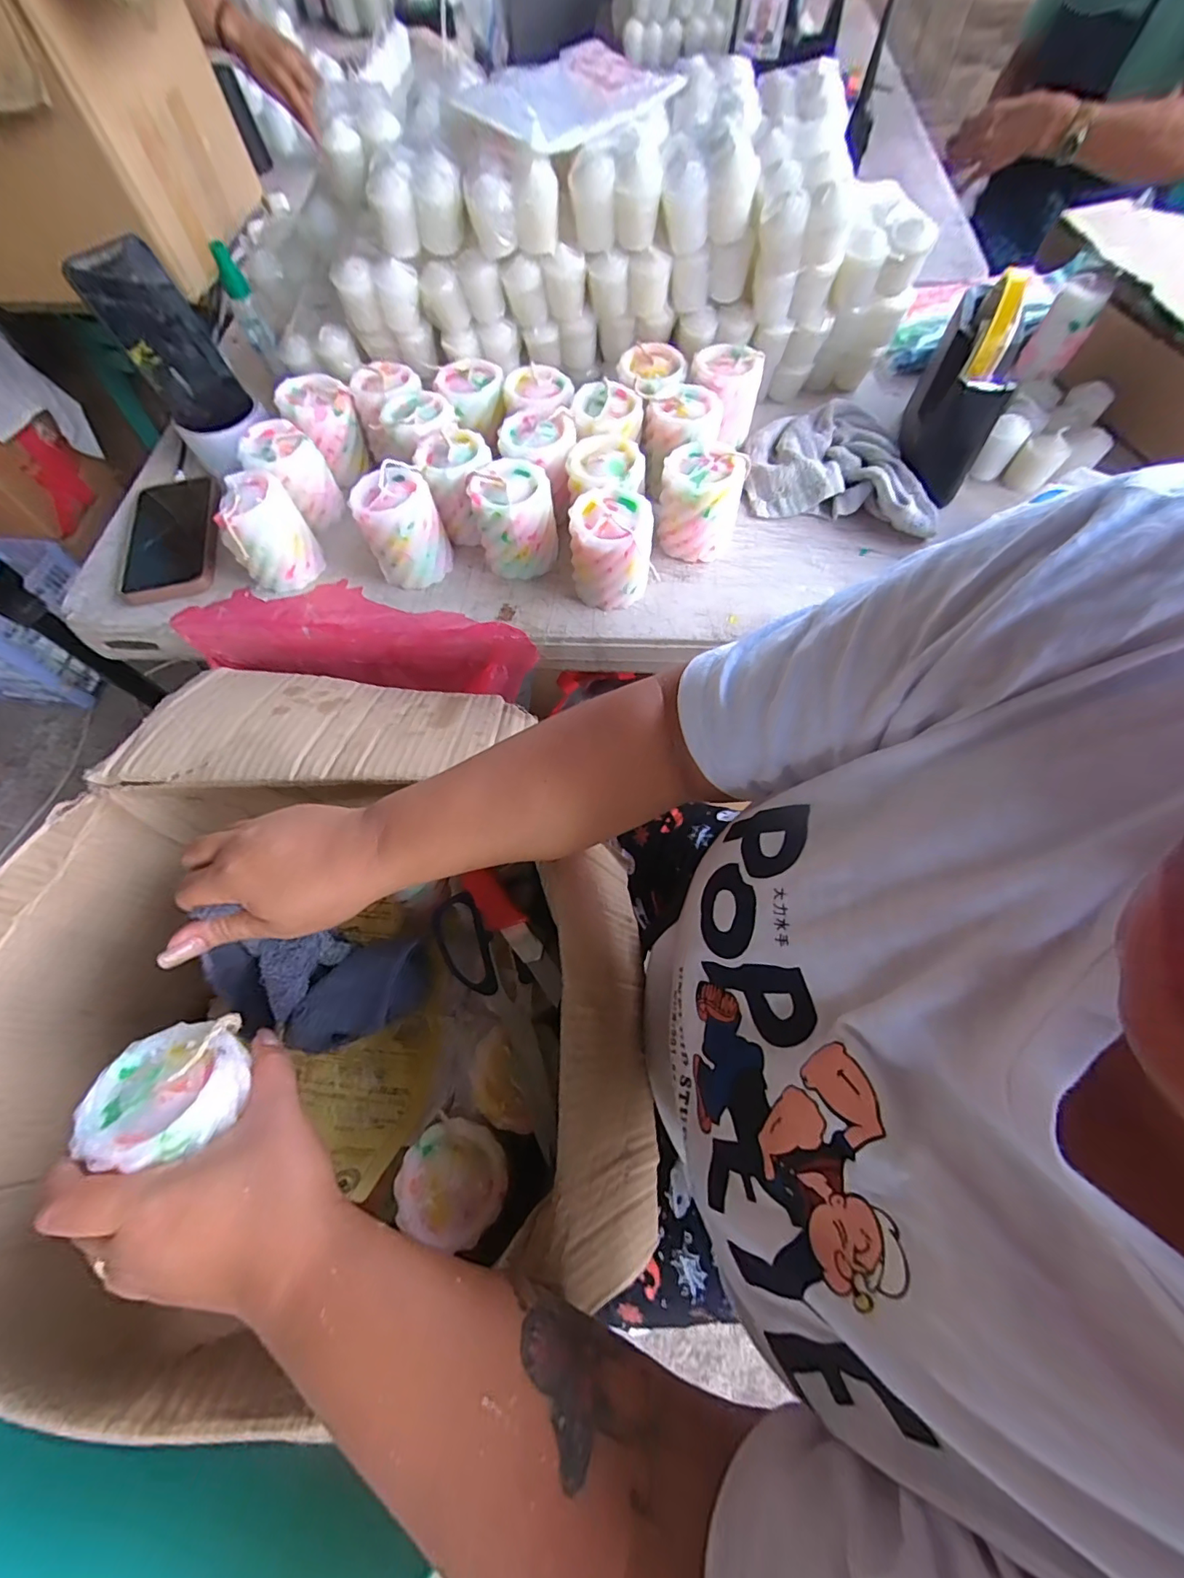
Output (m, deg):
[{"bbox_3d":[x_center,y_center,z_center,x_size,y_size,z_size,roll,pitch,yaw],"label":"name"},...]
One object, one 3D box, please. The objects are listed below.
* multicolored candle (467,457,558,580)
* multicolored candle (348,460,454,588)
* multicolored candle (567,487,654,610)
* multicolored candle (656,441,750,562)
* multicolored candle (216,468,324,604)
[{"bbox_3d":[-0.069,-0.236,0.456,0.068,0.073,0.065,-12,66,-3],"label":"multicolored candle"},{"bbox_3d":[-0.167,-0.233,0.458,0.068,0.072,0.066,-17,66,-5],"label":"multicolored candle"},{"bbox_3d":[0.015,-0.203,0.442,0.072,0.074,0.067,-3,66,2],"label":"multicolored candle"},{"bbox_3d":[0.097,-0.257,0.461,0.066,0.077,0.063,-1,66,2],"label":"multicolored candle"},{"bbox_3d":[-0.294,-0.228,0.463,0.072,0.074,0.058,-38,69,-13],"label":"multicolored candle"}]

